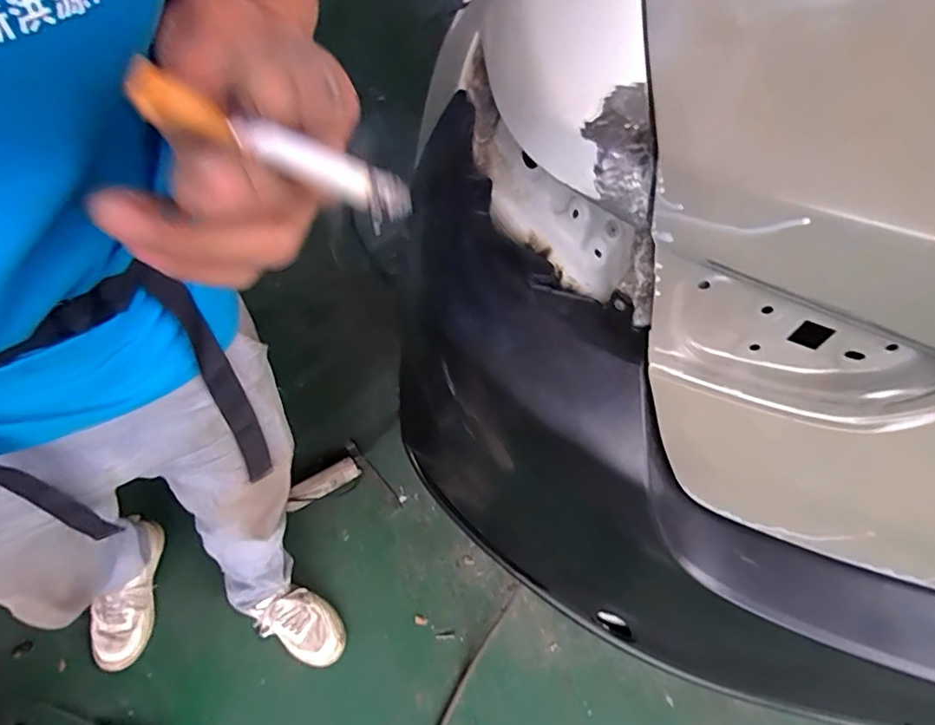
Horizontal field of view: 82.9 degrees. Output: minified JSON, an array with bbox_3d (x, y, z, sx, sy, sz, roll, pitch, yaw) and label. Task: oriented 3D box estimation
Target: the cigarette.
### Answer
[{"bbox_3d":[-0.047,-0.053,0.132,0.069,0.010,0.005,20,51,-16],"label":"cigarette"}]

